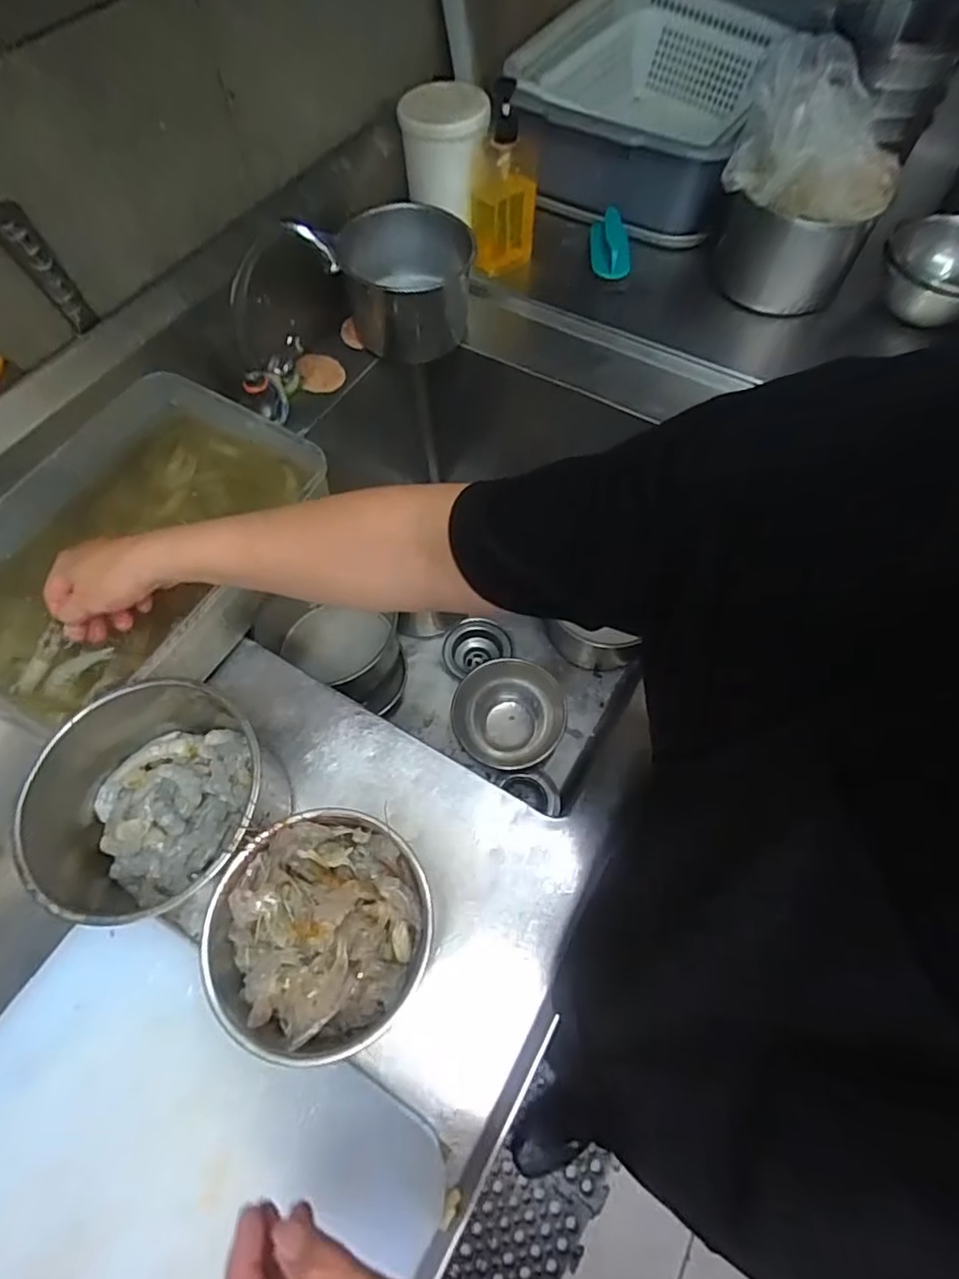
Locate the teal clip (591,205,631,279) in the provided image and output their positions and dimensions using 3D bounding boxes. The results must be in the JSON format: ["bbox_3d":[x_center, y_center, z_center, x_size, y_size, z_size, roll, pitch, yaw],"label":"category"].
[{"bbox_3d":[0.185,-0.566,0.837,0.053,0.037,0.107,3,63,2],"label":"teal clip"}]

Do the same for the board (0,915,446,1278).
[{"bbox_3d":[-0.262,0.431,0.372,0.341,0.030,0.390,28,64,13],"label":"board"}]

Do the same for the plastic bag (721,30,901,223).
[{"bbox_3d":[0.404,-0.595,0.688,0.181,0.119,0.139,0,63,0],"label":"plastic bag"}]

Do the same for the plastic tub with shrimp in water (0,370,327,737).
[{"bbox_3d":[-0.341,-0.092,0.583,0.248,0.089,0.355,27,66,13],"label":"plastic tub with shrimp in water"}]

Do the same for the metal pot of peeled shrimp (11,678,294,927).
[{"bbox_3d":[-0.260,0.141,0.479,0.177,0.111,0.166,0,63,0],"label":"metal pot of peeled shrimp"}]

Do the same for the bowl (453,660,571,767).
[{"bbox_3d":[0.042,0.125,0.906,0.161,0.081,0.148,0,63,0],"label":"bowl"}]

